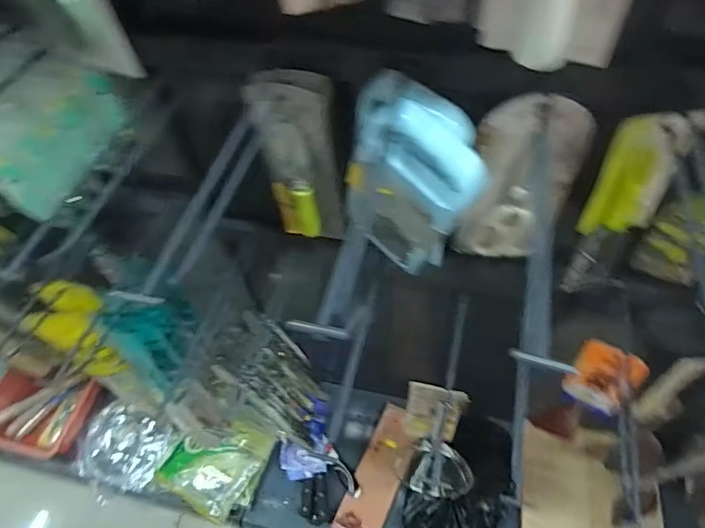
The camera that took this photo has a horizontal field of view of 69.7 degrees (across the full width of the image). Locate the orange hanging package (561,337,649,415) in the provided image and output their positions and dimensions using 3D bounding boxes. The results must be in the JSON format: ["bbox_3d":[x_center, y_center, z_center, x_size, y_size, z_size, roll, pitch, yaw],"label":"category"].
[{"bbox_3d":[0.370,0.171,0.753,0.085,0.177,0.024,34,64,25],"label":"orange hanging package"}]

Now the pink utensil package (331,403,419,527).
[{"bbox_3d":[0.071,0.515,1.256,0.111,0.031,0.331,20,59,18],"label":"pink utensil package"}]

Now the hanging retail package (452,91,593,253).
[{"bbox_3d":[0.197,-0.087,0.607,0.123,0.240,0.040,8,56,10],"label":"hanging retail package"}]

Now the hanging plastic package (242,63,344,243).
[{"bbox_3d":[-0.063,-0.124,0.627,0.089,0.253,0.032,-2,55,4],"label":"hanging plastic package"}]

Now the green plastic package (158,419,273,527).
[{"bbox_3d":[-0.355,0.497,1.280,0.243,0.074,0.225,18,59,16],"label":"green plastic package"}]

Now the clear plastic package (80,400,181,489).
[{"bbox_3d":[-0.604,0.490,1.351,0.246,0.070,0.192,18,59,16],"label":"clear plastic package"}]

